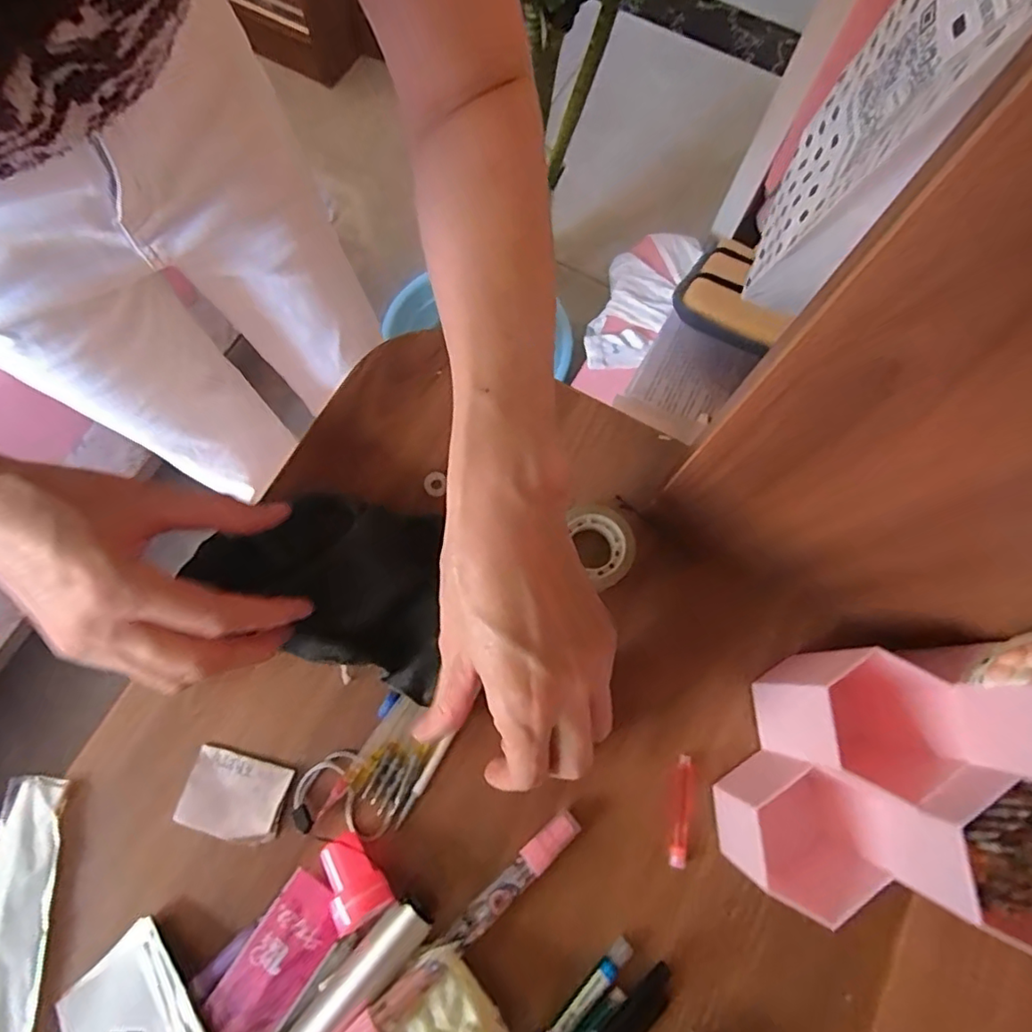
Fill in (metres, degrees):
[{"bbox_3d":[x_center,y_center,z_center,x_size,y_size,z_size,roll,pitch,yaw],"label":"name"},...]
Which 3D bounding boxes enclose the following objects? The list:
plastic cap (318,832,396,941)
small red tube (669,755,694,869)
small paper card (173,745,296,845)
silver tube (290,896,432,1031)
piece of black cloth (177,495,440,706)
[{"bbox_3d":[-0.077,0.172,0.270,0.024,0.022,0.037,-32,77,-10],"label":"plastic cap"},{"bbox_3d":[0.085,0.151,0.291,0.008,0.004,0.052,11,74,2],"label":"small red tube"},{"bbox_3d":[-0.143,0.142,0.287,0.052,0.004,0.039,16,74,3],"label":"small paper card"},{"bbox_3d":[-0.076,0.215,0.257,0.019,0.025,0.094,43,77,10],"label":"silver tube"},{"bbox_3d":[-0.107,0.036,0.302,0.139,0.026,0.090,10,74,1],"label":"piece of black cloth"}]

